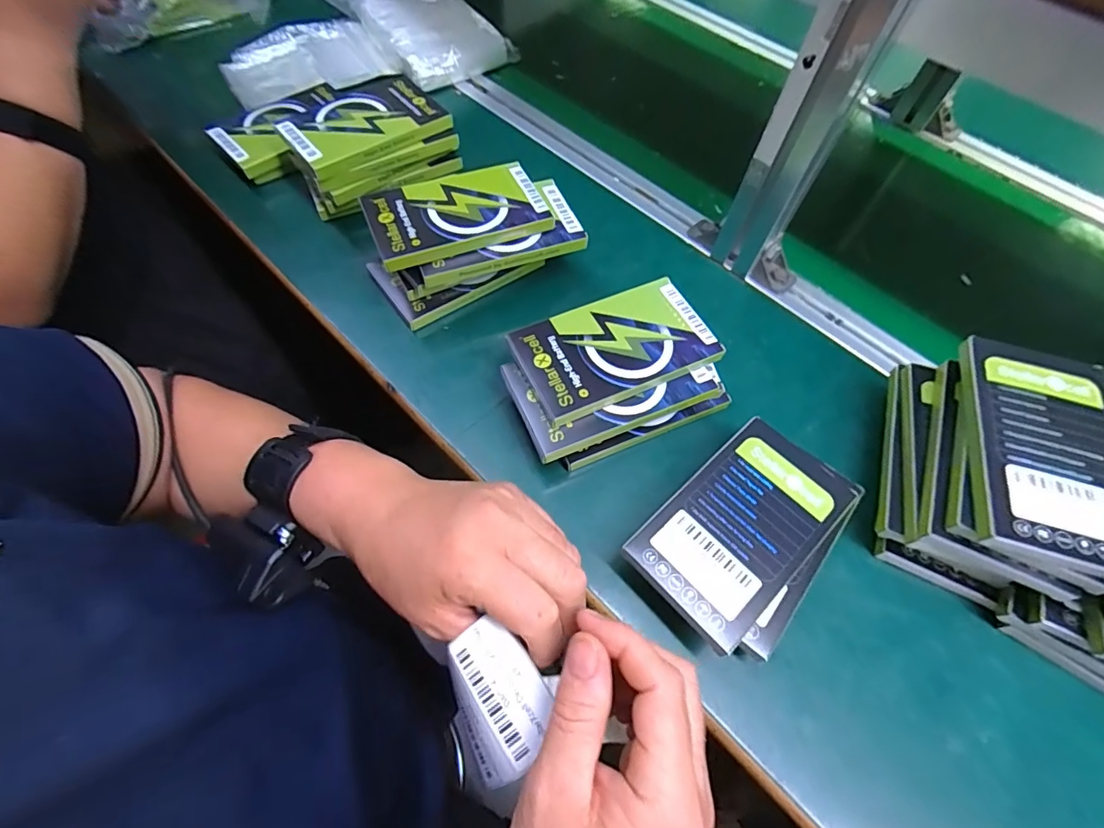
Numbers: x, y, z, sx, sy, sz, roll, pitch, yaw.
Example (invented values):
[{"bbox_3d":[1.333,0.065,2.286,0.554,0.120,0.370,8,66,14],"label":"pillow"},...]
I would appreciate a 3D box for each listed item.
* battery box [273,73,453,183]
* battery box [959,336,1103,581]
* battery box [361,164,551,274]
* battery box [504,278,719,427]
[{"bbox_3d":[-0.164,-0.259,0.434,0.133,0.013,0.086,-37,69,-20],"label":"battery box"},{"bbox_3d":[0.277,0.020,0.278,0.075,0.015,0.131,17,62,6],"label":"battery box"},{"bbox_3d":[-0.075,-0.160,0.388,0.133,0.013,0.080,-19,64,-13],"label":"battery box"},{"bbox_3d":[0.043,-0.049,0.345,0.132,0.009,0.078,-22,64,-14],"label":"battery box"}]

